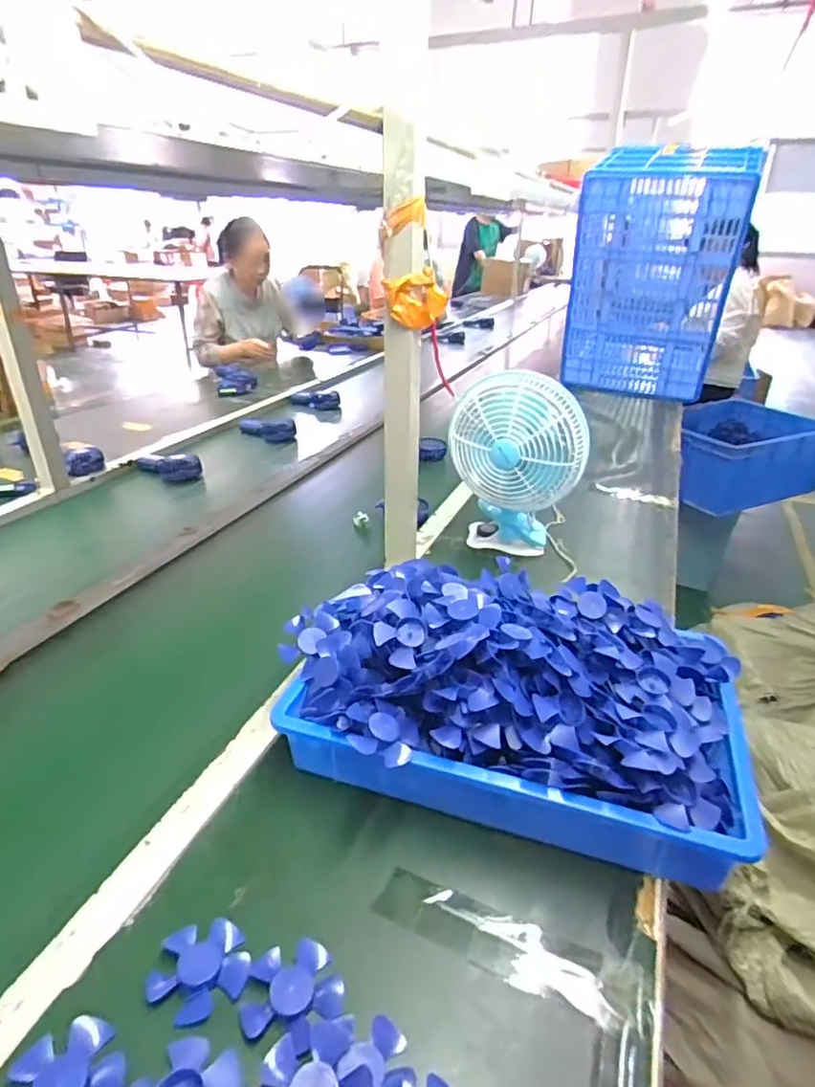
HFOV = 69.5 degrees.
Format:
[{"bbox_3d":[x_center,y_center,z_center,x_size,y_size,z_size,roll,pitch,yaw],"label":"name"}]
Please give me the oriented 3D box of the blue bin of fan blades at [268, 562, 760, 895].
[{"bbox_3d":[0.100,0.141,0.602,0.431,0.141,0.254,9,30,14],"label":"blue bin of fan blades"}]

